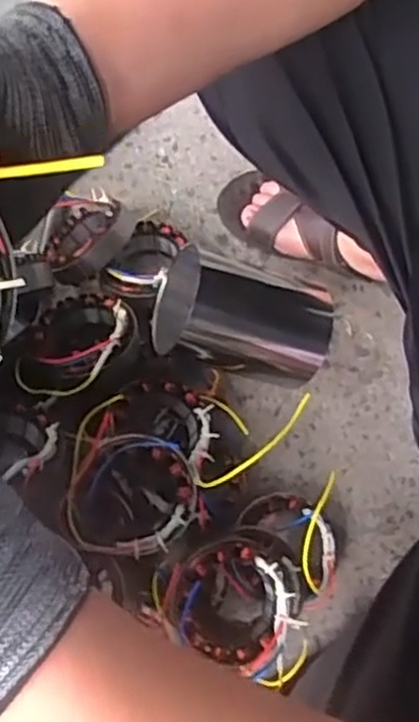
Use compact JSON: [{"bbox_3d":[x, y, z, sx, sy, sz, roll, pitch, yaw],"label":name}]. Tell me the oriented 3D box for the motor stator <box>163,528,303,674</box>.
[{"bbox_3d":[0.031,0.225,0.696,0.125,0.062,0.117,0,76,2],"label":"motor stator"}]

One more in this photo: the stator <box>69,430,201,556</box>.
[{"bbox_3d":[-0.082,0.140,0.722,0.129,0.075,0.129,0,88,-10],"label":"stator"}]

